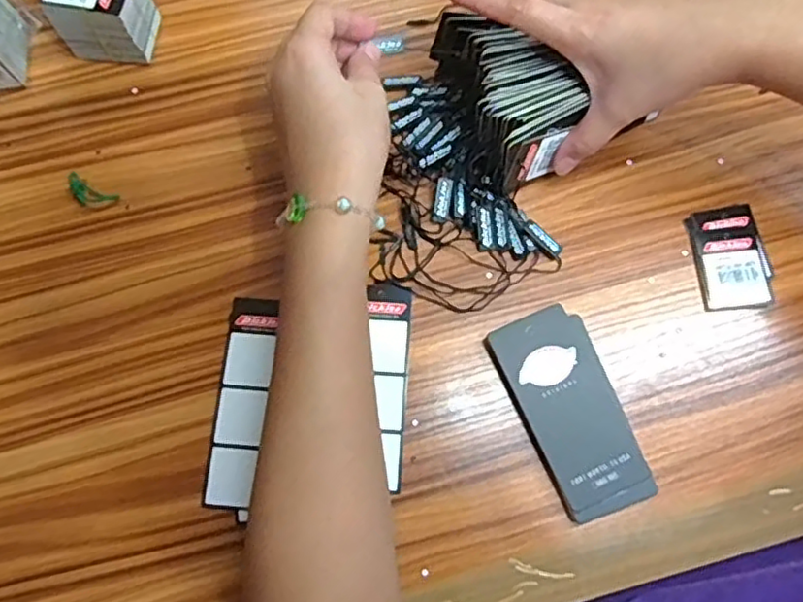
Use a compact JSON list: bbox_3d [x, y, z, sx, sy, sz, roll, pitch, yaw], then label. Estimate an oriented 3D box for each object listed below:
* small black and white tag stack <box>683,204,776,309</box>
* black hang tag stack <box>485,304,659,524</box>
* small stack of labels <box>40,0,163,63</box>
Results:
[{"bbox_3d":[0.202,-0.027,0.401,0.044,0.004,0.065,-7,75,-2],"label":"small black and white tag stack"},{"bbox_3d":[0.096,0.062,0.372,0.054,0.010,0.116,-21,76,-6],"label":"black hang tag stack"},{"bbox_3d":[-0.191,-0.186,0.422,0.052,0.049,0.042,8,75,2],"label":"small stack of labels"}]

